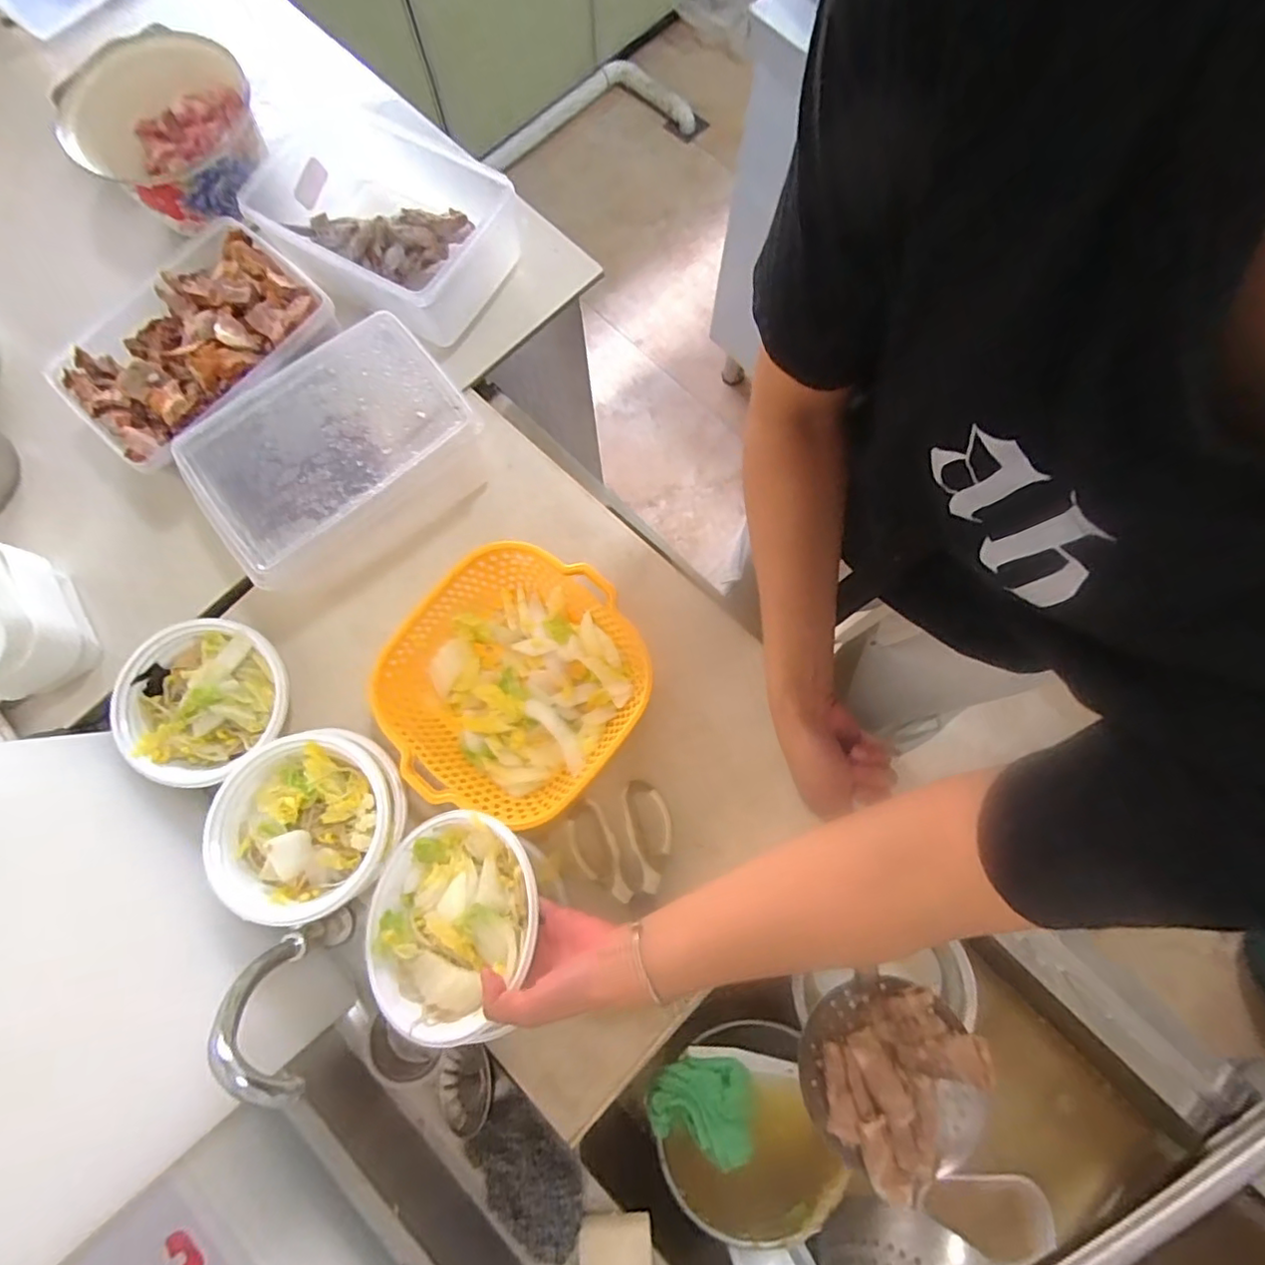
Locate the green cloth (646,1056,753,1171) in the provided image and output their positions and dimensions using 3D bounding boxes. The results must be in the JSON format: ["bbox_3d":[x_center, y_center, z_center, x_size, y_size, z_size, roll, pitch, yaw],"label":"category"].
[{"bbox_3d":[0.067,0.468,0.592,0.101,0.030,0.091,2,78,1],"label":"green cloth"}]

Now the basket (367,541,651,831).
[{"bbox_3d":[-0.111,0.048,0.570,0.212,0.073,0.237,41,82,8],"label":"basket"}]

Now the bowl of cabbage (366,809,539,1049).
[{"bbox_3d":[-0.146,0.242,0.512,0.164,0.070,0.162,-9,61,17],"label":"bowl of cabbage"}]

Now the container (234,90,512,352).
[{"bbox_3d":[-0.260,-0.441,0.650,0.251,0.089,0.193,34,81,7],"label":"container"}]

